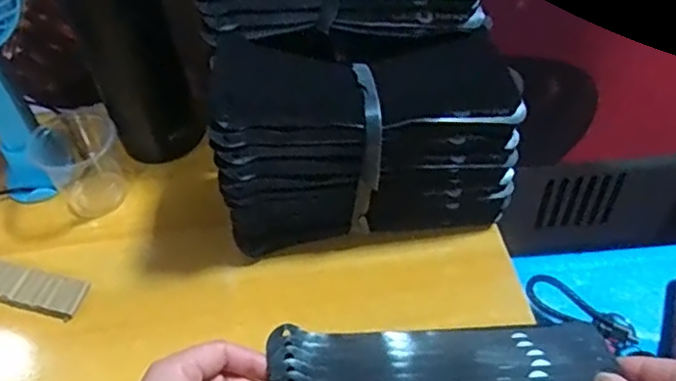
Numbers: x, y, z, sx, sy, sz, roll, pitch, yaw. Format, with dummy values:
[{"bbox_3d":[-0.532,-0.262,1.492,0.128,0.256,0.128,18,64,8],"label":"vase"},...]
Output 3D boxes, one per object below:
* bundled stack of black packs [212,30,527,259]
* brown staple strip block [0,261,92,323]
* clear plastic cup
[{"bbox_3d":[0.017,-0.050,0.462,0.217,0.114,0.133,-10,48,-4],"label":"bundled stack of black packs"},{"bbox_3d":[-0.220,0.070,0.439,0.083,0.007,0.030,10,50,14],"label":"brown staple strip block"},{"bbox_3d":[-0.205,-0.026,0.492,0.060,0.060,0.076,-23,50,-15],"label":"clear plastic cup"}]

